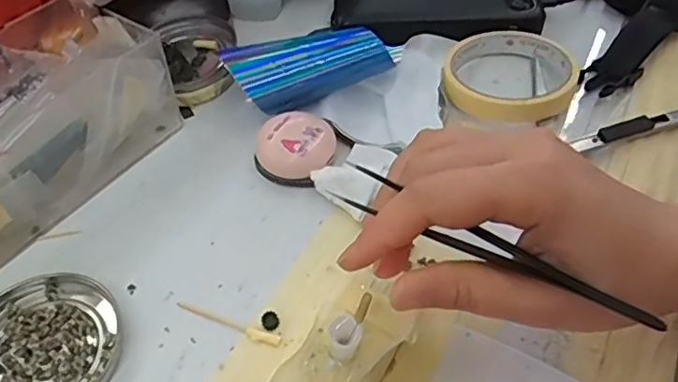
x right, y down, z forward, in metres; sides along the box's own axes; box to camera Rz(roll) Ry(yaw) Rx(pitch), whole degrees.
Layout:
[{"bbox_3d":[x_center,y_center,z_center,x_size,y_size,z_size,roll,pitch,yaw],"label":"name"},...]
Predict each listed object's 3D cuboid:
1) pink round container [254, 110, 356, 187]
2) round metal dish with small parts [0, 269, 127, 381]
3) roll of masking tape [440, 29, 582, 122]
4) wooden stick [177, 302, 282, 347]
[{"bbox_3d":[-0.024,-0.029,0.353,0.044,0.025,0.052,26,56,21],"label":"pink round container"},{"bbox_3d":[-0.149,0.076,0.282,0.077,0.008,0.082,-1,51,1],"label":"round metal dish with small parts"},{"bbox_3d":[0.115,-0.083,0.391,0.087,0.017,0.091,-1,51,1],"label":"roll of masking tape"},{"bbox_3d":[-0.057,0.067,0.289,0.059,0.004,0.007,16,53,14],"label":"wooden stick"}]

